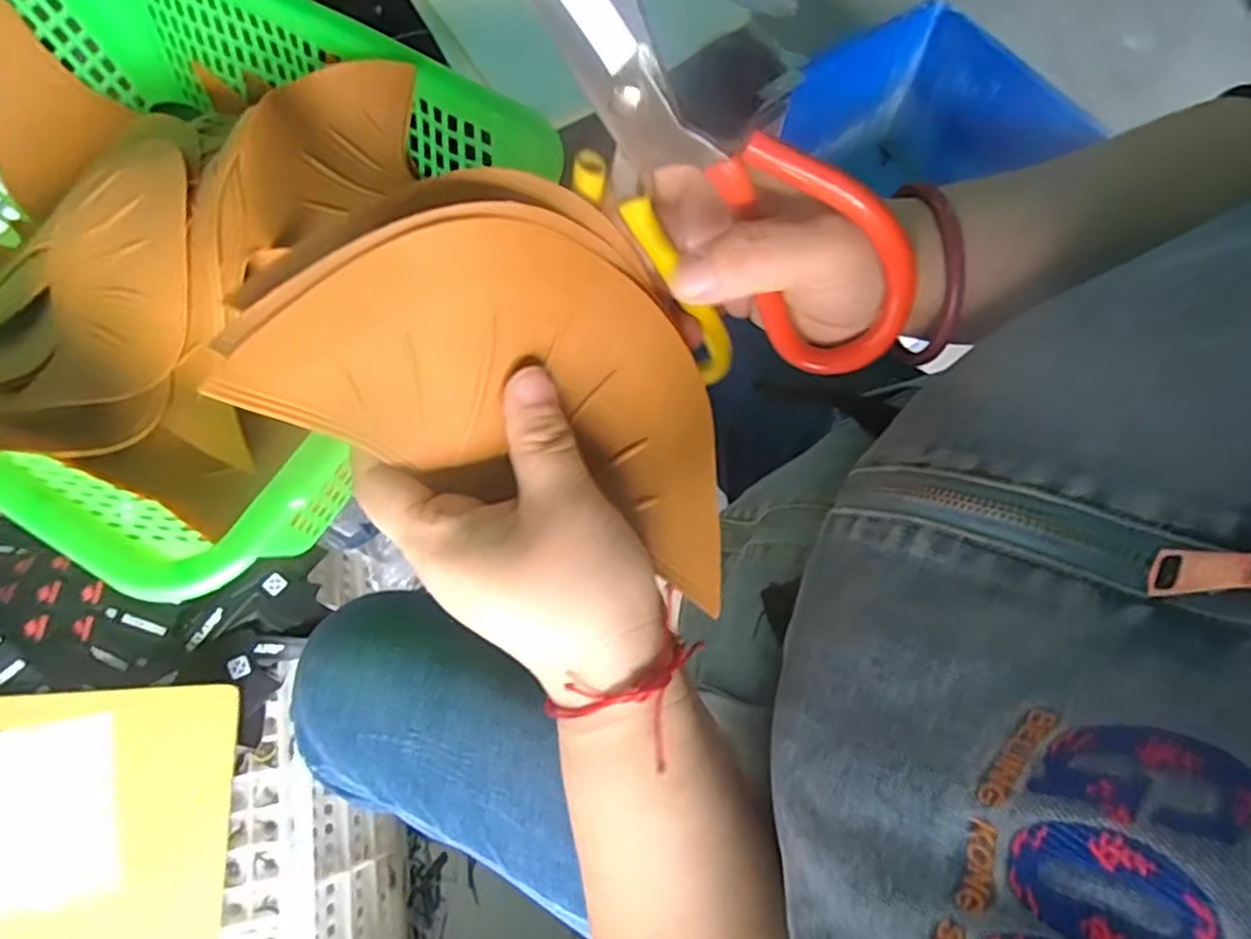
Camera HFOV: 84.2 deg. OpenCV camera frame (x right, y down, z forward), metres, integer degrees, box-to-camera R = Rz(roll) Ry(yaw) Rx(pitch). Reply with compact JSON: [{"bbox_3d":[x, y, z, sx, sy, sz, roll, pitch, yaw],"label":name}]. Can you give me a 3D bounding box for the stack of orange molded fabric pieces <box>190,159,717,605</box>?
[{"bbox_3d":[-0.034,-0.038,0.240,0.163,0.073,0.102,18,69,6],"label":"stack of orange molded fabric pieces"}]

